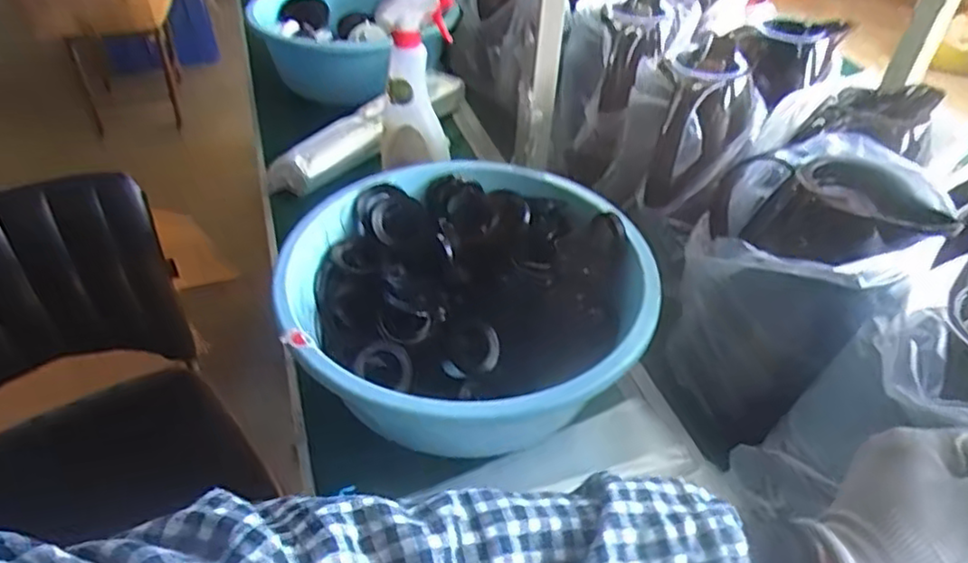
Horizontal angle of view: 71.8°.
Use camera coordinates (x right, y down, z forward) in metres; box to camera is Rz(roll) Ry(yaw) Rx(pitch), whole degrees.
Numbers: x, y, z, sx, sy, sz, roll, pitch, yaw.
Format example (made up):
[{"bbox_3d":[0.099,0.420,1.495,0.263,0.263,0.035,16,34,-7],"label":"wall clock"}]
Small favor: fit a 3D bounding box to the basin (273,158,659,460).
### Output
[{"bbox_3d":[-0.011,0.019,0.692,0.328,0.123,0.332,1,42,-1],"label":"basin"}]

